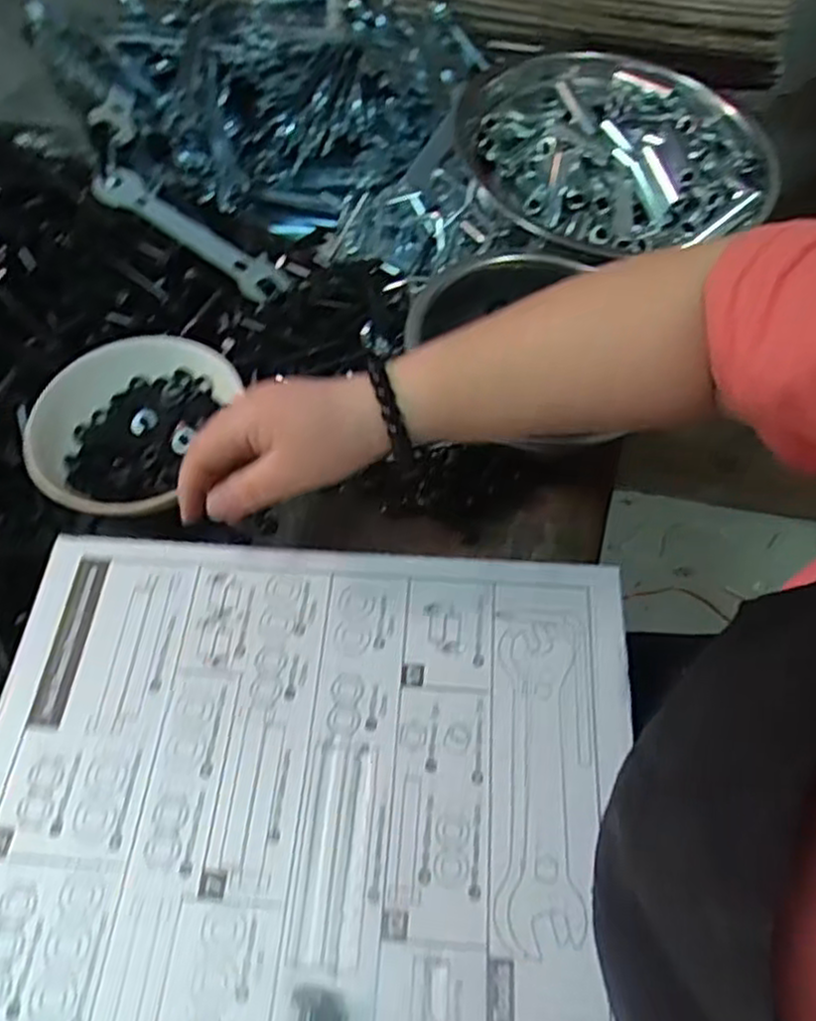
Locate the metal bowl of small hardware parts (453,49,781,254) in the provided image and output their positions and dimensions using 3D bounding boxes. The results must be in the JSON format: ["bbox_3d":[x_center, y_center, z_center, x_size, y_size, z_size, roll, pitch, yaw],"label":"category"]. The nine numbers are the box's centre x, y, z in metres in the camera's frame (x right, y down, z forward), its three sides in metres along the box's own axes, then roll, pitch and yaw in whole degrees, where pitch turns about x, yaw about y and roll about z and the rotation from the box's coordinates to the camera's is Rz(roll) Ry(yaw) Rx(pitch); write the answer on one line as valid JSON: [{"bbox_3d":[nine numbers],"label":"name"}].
[{"bbox_3d":[0.164,-0.292,0.615,0.222,0.058,0.216,0,58,0],"label":"metal bowl of small hardware parts"}]

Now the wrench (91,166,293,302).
[{"bbox_3d":[-0.157,-0.201,0.543,0.154,0.011,0.036,32,62,-3],"label":"wrench"}]

